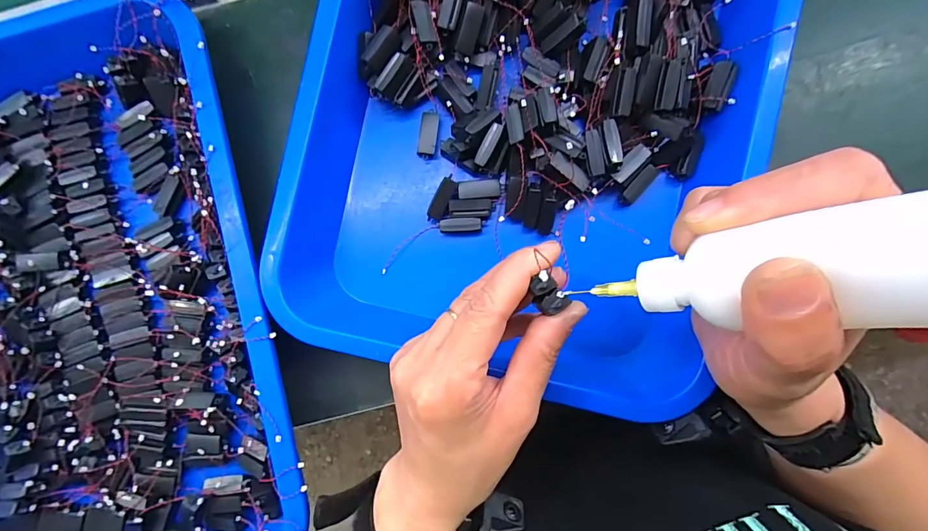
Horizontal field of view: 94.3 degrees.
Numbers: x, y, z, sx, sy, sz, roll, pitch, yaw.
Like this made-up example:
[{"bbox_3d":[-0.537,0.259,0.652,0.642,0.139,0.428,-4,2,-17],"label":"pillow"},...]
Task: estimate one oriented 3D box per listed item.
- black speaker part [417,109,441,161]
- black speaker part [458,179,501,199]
[{"bbox_3d":[-0.024,-0.088,0.289,0.013,0.006,0.031,7,89,3],"label":"black speaker part"},{"bbox_3d":[0.010,-0.050,0.283,0.028,0.005,0.012,-5,89,3],"label":"black speaker part"}]

